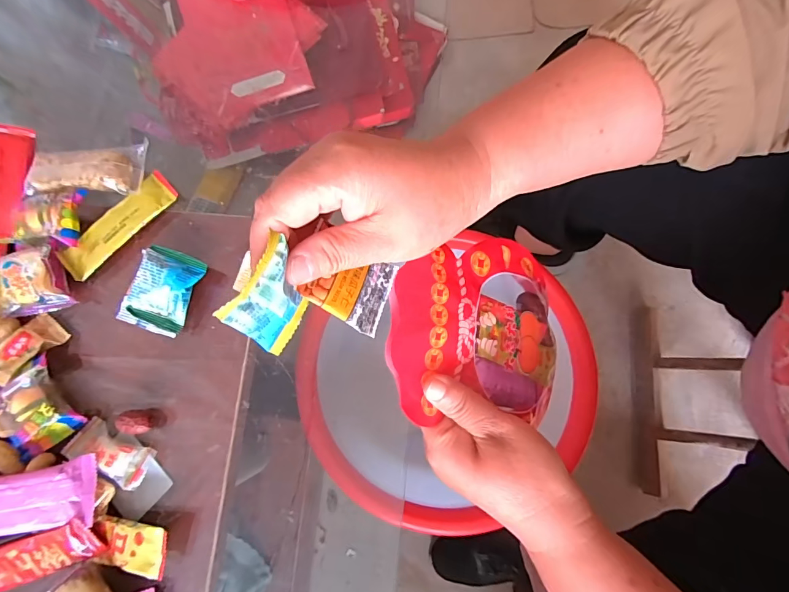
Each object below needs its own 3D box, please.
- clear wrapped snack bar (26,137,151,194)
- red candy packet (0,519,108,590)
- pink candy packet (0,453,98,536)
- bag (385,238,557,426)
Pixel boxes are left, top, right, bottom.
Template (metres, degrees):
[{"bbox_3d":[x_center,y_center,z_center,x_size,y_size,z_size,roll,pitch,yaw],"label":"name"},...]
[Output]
[{"bbox_3d":[-0.253,-0.106,0.322,0.089,0.019,0.044,-1,79,4],"label":"clear wrapped snack bar"},{"bbox_3d":[-0.251,0.179,0.266,0.104,0.007,0.030,-20,95,4],"label":"red candy packet"},{"bbox_3d":[-0.253,0.137,0.265,0.095,0.018,0.043,-8,79,3],"label":"pink candy packet"},{"bbox_3d":[0.064,0.020,0.295,0.164,0.019,0.132,10,76,-34],"label":"bag"}]

